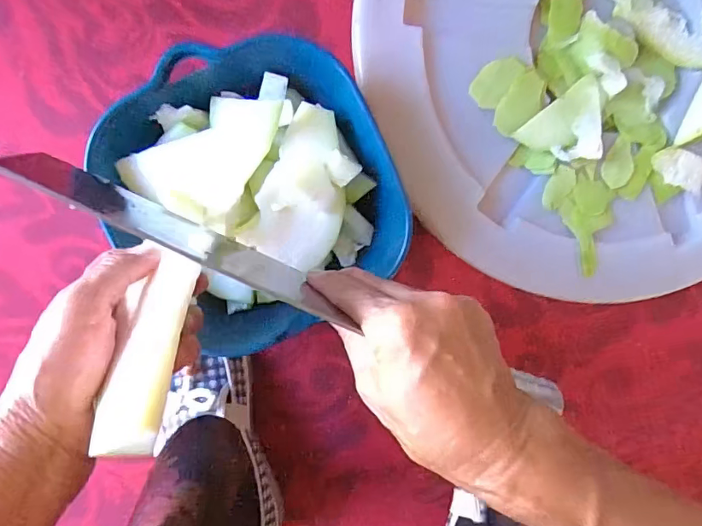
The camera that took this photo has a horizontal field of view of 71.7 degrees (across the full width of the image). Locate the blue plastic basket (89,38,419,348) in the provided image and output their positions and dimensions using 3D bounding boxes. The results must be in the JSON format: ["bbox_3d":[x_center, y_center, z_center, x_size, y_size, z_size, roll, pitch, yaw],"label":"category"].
[{"bbox_3d":[-0.073,-0.058,0.395,0.204,0.080,0.215,-35,97,1],"label":"blue plastic basket"}]

